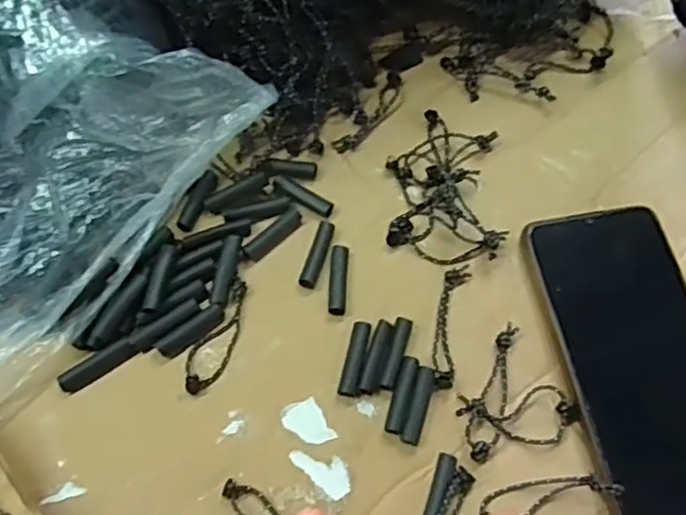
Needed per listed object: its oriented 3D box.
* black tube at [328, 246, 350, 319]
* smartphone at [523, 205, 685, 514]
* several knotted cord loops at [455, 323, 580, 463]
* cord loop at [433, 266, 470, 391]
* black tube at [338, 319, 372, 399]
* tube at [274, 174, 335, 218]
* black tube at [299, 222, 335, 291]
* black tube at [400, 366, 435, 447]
[{"bbox_3d":[-0.003,0.011,0.352,0.009,0.006,0.038,5,63,3],"label":"black tube"},{"bbox_3d":[0.148,0.050,0.333,0.075,0.014,0.159,-9,64,-4],"label":"smartphone"},{"bbox_3d":[0.079,0.071,0.327,0.055,0.010,0.056,-31,67,-14],"label":"several knotted cord loops"},{"bbox_3d":[0.054,0.034,0.343,0.014,0.007,0.066,11,64,6],"label":"cord loop"},{"bbox_3d":[0.006,0.050,0.334,0.010,0.006,0.038,11,64,6],"label":"black tube"},{"bbox_3d":[-0.022,-0.034,0.374,0.037,0.006,0.009,30,67,15],"label":"tube"},{"bbox_3d":[-0.014,-0.002,0.358,0.010,0.006,0.038,15,64,8],"label":"black tube"},{"bbox_3d":[0.037,0.072,0.326,0.009,0.007,0.037,14,64,8],"label":"black tube"}]

